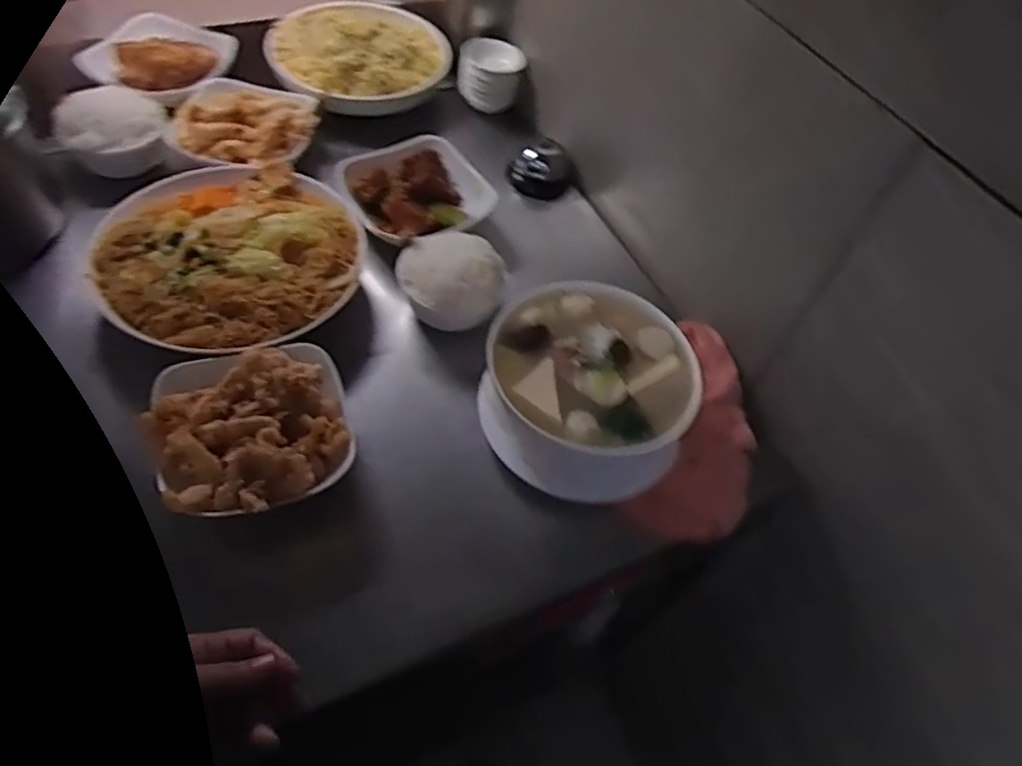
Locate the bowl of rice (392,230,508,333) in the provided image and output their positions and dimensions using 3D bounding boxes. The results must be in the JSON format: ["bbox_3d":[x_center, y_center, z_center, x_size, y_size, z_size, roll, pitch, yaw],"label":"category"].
[{"bbox_3d":[-0.062,-0.111,0.707,0.105,0.085,0.097,2,54,-3],"label":"bowl of rice"}]

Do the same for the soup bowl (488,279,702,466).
[{"bbox_3d":[0.070,0.002,0.628,0.176,0.081,0.189,-18,57,-17],"label":"soup bowl"}]

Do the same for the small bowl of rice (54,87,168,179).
[{"bbox_3d":[-0.478,-0.304,0.818,0.113,0.073,0.115,2,54,-3],"label":"small bowl of rice"}]

